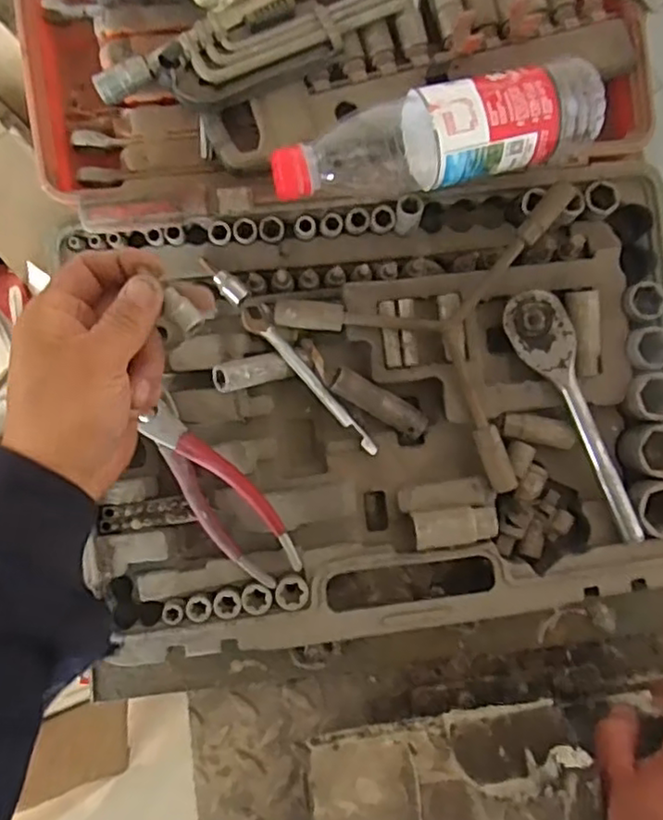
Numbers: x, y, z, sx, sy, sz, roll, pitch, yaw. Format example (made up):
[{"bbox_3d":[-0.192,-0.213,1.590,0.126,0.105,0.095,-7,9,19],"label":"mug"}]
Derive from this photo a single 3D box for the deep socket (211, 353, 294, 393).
[{"bbox_3d":[-0.056,-0.028,0.469,0.056,0.018,0.020,-16,93,-27],"label":"deep socket"}]

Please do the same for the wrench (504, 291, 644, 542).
[{"bbox_3d":[0.182,0.008,0.478,0.039,0.025,0.201,-23,91,-4],"label":"wrench"}]

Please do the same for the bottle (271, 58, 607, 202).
[{"bbox_3d":[0.071,-0.186,0.445,0.228,0.059,0.067,-10,90,-5],"label":"bottle"}]

